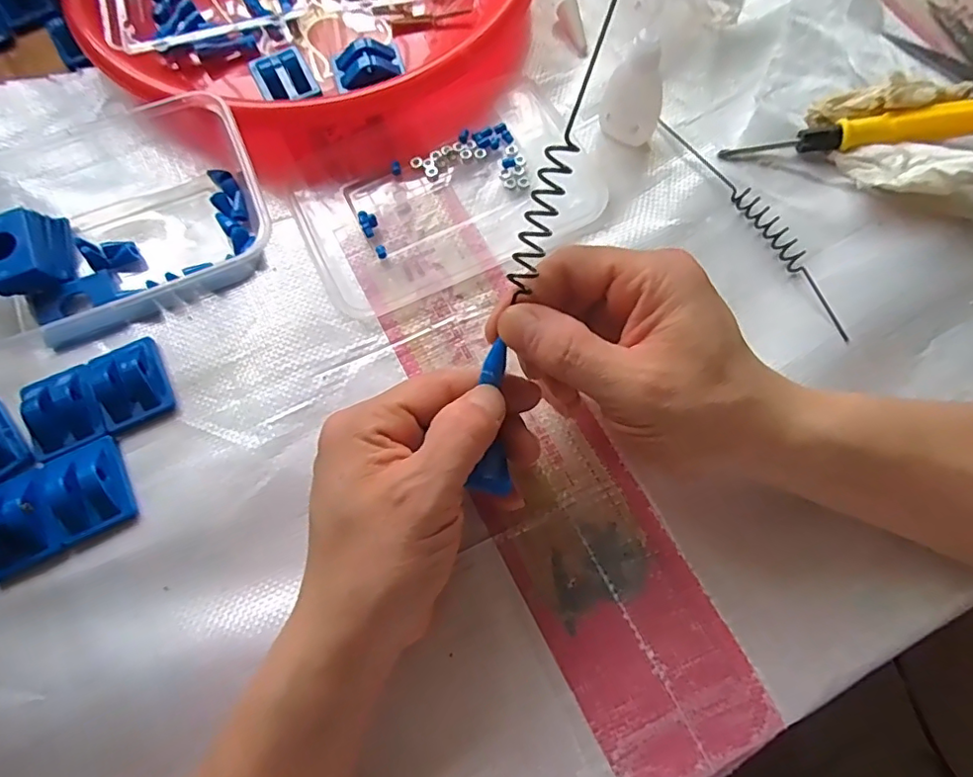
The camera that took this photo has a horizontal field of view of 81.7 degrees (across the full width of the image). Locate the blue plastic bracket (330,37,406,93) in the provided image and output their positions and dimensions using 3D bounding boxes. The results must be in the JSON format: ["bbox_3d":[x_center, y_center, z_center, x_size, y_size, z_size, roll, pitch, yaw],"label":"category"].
[{"bbox_3d":[-0.074,-0.203,0.352,0.043,0.012,0.032,-20,72,-6],"label":"blue plastic bracket"}]

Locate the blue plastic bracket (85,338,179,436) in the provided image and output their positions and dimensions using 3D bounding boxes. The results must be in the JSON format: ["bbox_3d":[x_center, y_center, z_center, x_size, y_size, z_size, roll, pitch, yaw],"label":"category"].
[{"bbox_3d":[-0.186,-0.004,0.291,0.033,0.014,0.044,-26,73,-8],"label":"blue plastic bracket"}]

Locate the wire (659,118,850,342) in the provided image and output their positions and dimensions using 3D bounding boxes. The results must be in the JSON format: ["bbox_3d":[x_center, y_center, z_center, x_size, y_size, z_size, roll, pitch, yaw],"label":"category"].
[{"bbox_3d":[0.155,-0.099,0.321,0.015,0.010,0.164,-28,73,-9],"label":"wire"}]

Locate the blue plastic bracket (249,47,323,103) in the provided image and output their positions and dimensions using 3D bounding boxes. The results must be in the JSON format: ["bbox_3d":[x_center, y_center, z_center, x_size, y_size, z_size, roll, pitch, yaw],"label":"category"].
[{"bbox_3d":[-0.126,-0.194,0.350,0.033,0.011,0.036,-25,91,-10],"label":"blue plastic bracket"}]

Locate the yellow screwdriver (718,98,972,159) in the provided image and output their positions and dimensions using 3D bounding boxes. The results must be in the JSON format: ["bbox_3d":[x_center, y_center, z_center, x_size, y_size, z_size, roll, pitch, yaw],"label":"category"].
[{"bbox_3d":[0.211,-0.149,0.327,0.138,0.015,0.019,-4,71,12],"label":"yellow screwdriver"}]

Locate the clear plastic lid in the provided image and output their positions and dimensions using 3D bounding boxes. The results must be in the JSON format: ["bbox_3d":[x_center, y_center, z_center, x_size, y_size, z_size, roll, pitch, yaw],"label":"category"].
[{"bbox_3d":[-0.022,-0.111,0.328,0.167,0.009,0.101,-27,73,-9],"label":"clear plastic lid"}]

